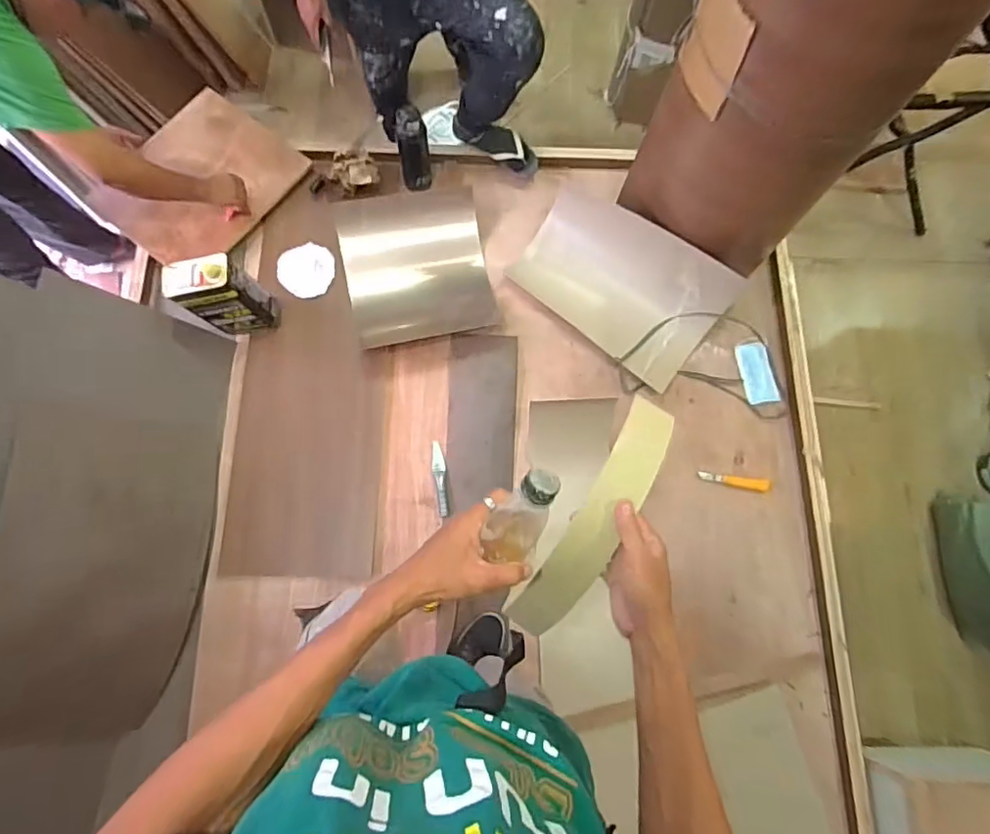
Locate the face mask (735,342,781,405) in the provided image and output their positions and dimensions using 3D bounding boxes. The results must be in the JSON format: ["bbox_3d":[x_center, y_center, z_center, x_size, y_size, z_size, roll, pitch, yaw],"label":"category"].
[{"bbox_3d":[0.799,-0.134,1.715,0.084,0.013,0.189,-14,82,20],"label":"face mask"}]

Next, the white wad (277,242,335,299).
[{"bbox_3d":[-0.581,-0.455,1.745,0.169,0.030,0.201,-27,78,-8],"label":"white wad"}]

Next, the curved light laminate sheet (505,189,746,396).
[{"bbox_3d":[0.375,-0.409,1.719,0.610,0.094,0.379,36,106,10],"label":"curved light laminate sheet"}]

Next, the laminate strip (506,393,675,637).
[{"bbox_3d":[0.111,0.114,0.612,0.056,0.068,0.288,31,89,6],"label":"laminate strip"}]

